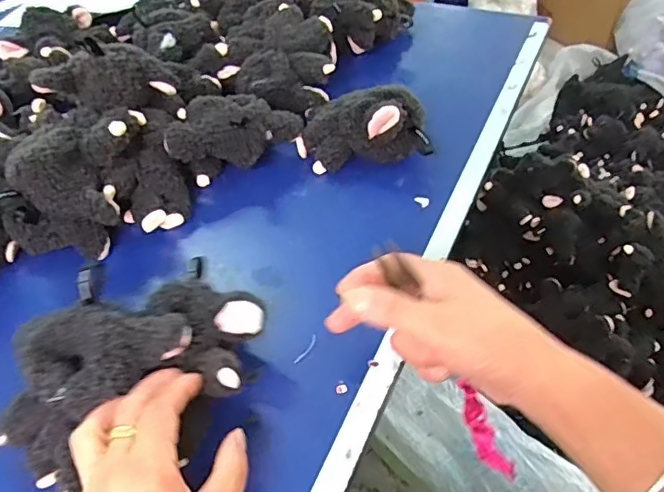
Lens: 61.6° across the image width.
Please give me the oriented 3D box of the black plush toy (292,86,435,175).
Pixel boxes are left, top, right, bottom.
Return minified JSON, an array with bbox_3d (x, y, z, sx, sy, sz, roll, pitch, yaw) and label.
[{"bbox_3d":[0.029,-0.126,0.555,0.131,0.062,0.081,-3,49,5],"label":"black plush toy"}]

